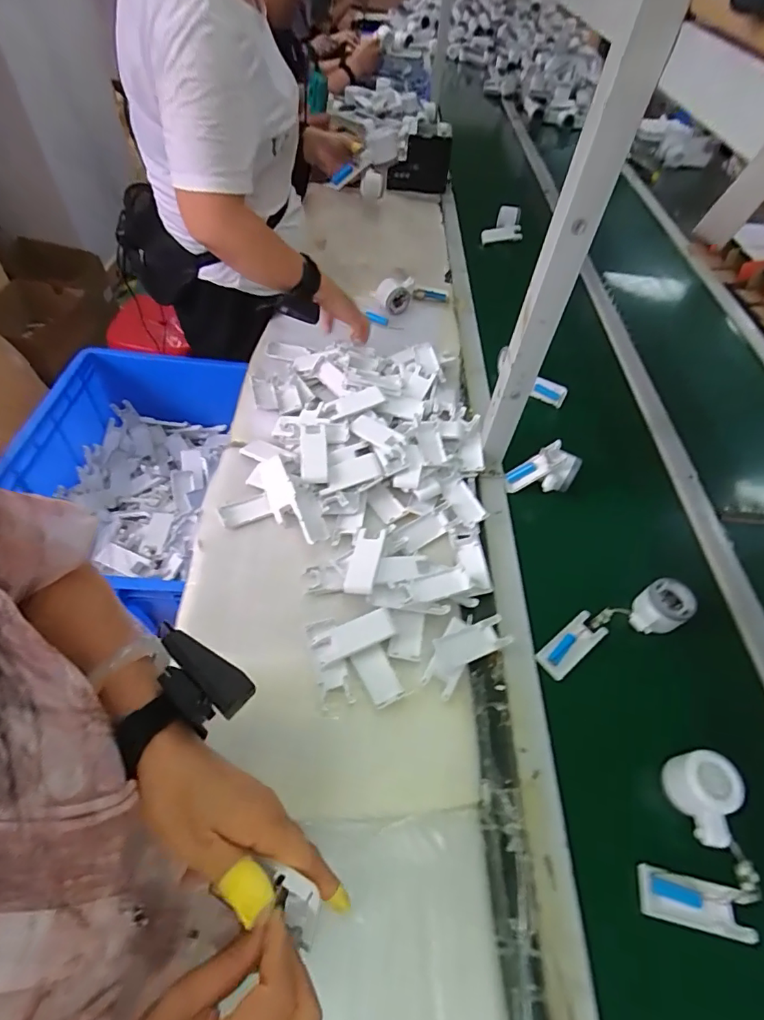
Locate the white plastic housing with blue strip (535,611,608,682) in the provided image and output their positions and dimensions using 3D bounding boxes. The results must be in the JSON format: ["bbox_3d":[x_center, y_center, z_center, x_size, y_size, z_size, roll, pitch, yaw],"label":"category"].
[{"bbox_3d":[0.246,0.175,0.617,0.106,0.008,0.041,-30,61,-26],"label":"white plastic housing with blue strip"}]

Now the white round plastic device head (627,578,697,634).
[{"bbox_3d":[0.369,0.132,0.635,0.085,0.046,0.057,-22,58,-21],"label":"white round plastic device head"}]

